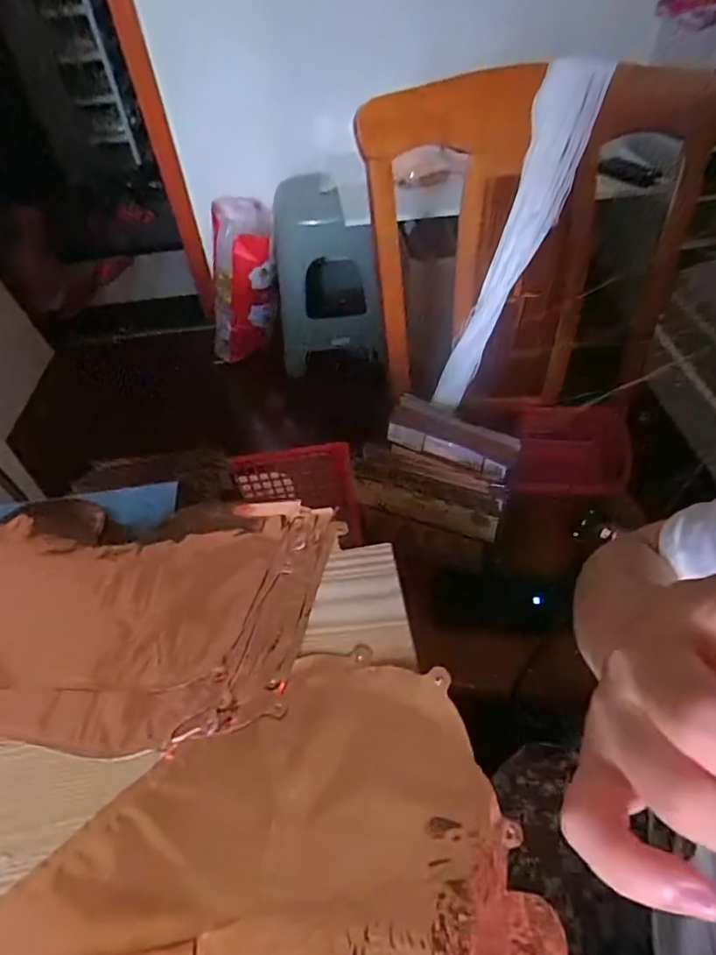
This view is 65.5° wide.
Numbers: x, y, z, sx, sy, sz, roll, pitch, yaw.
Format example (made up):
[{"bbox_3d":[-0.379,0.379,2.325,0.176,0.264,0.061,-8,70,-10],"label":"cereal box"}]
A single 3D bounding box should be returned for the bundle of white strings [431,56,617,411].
[{"bbox_3d":[0.217,-0.319,0.804,0.056,0.490,0.084,36,28,31],"label":"bundle of white strings"}]

